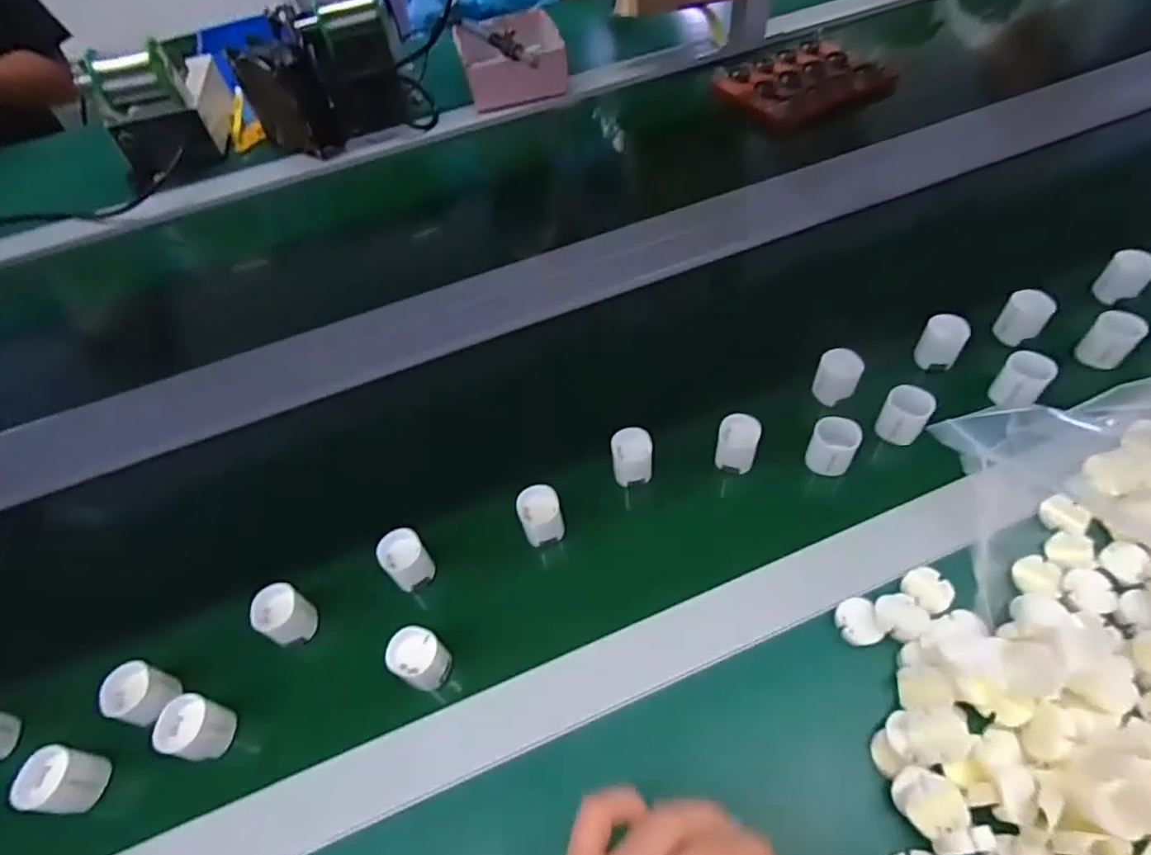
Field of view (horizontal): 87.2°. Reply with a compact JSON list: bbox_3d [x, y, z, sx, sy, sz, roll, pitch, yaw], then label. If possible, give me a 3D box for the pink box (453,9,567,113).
[{"bbox_3d":[-0.093,-0.526,0.855,0.136,0.066,0.172,-11,51,-7],"label":"pink box"}]

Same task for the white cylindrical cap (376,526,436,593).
[{"bbox_3d":[-0.119,0.092,0.423,0.029,0.031,0.031,-1,51,1],"label":"white cylindrical cap"}]

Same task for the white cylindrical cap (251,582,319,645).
[{"bbox_3d":[-0.198,0.127,0.409,0.036,0.028,0.031,20,54,17],"label":"white cylindrical cap"}]

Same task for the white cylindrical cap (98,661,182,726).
[{"bbox_3d":[-0.275,0.168,0.382,0.034,0.030,0.032,-1,51,1],"label":"white cylindrical cap"}]

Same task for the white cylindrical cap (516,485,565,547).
[{"bbox_3d":[-0.025,0.062,0.432,0.029,0.032,0.028,-1,51,1],"label":"white cylindrical cap"}]

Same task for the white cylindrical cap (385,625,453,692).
[{"bbox_3d":[-0.099,0.147,0.384,0.033,0.032,0.031,-1,51,1],"label":"white cylindrical cap"}]

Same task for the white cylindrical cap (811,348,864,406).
[{"bbox_3d":[0.210,-0.040,0.485,0.031,0.035,0.029,25,56,20],"label":"white cylindrical cap"}]

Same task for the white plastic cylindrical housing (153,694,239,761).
[{"bbox_3d":[-0.233,0.187,0.373,0.030,0.040,0.031,-1,51,1],"label":"white plastic cylindrical housing"}]

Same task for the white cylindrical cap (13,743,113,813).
[{"bbox_3d":[-0.304,0.212,0.361,0.029,0.041,0.031,-1,51,1],"label":"white cylindrical cap"}]

